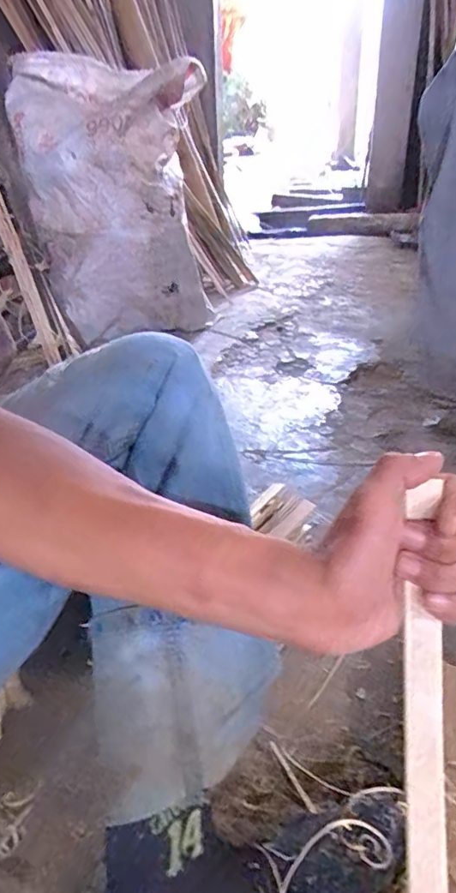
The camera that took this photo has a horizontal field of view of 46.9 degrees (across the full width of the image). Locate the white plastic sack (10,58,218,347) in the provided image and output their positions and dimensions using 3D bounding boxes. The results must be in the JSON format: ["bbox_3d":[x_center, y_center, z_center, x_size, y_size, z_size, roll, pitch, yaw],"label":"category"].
[{"bbox_3d":[-0.294,-0.651,1.407,0.456,0.654,0.364,-2,30,0],"label":"white plastic sack"}]

